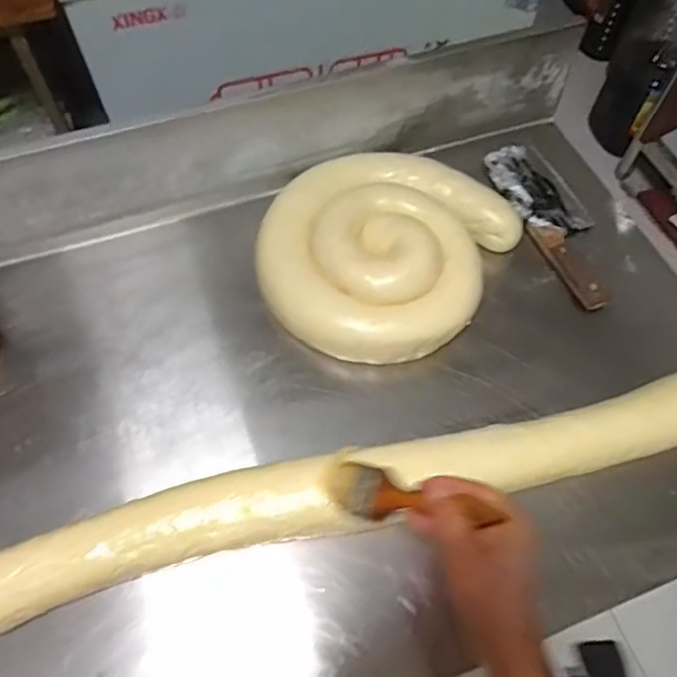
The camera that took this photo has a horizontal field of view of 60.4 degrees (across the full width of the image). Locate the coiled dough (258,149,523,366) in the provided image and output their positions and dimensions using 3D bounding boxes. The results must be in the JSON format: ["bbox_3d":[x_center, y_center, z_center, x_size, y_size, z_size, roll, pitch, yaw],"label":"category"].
[{"bbox_3d":[0.050,-0.118,0.699,0.268,0.050,0.300,28,64,15],"label":"coiled dough"}]

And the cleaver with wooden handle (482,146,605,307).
[{"bbox_3d":[0.279,-0.159,0.759,0.093,0.021,0.277,-19,62,-11],"label":"cleaver with wooden handle"}]

